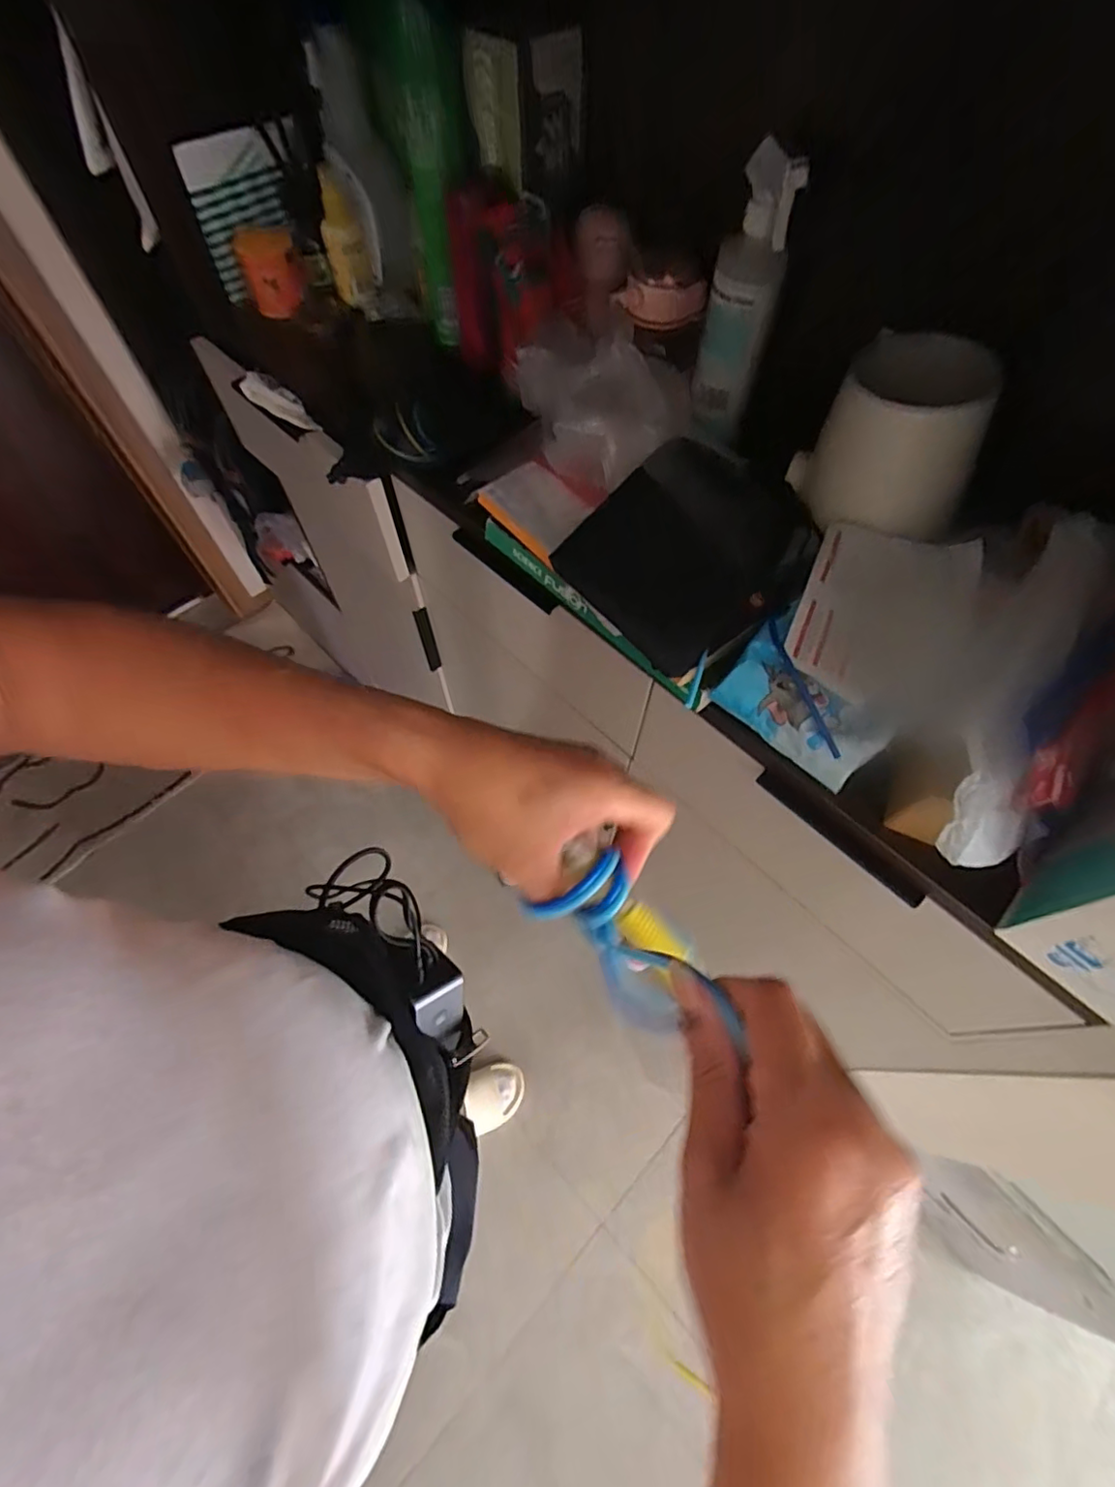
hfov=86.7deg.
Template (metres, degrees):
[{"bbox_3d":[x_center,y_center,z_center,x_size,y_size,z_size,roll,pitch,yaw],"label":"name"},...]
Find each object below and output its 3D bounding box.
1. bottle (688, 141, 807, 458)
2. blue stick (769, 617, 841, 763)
[{"bbox_3d":[0.170,-0.400,0.554,0.065,0.220,0.048,25,65,12],"label":"bottle"},{"bbox_3d":[0.181,-0.044,0.440,0.010,0.005,0.124,-11,63,-7],"label":"blue stick"}]

